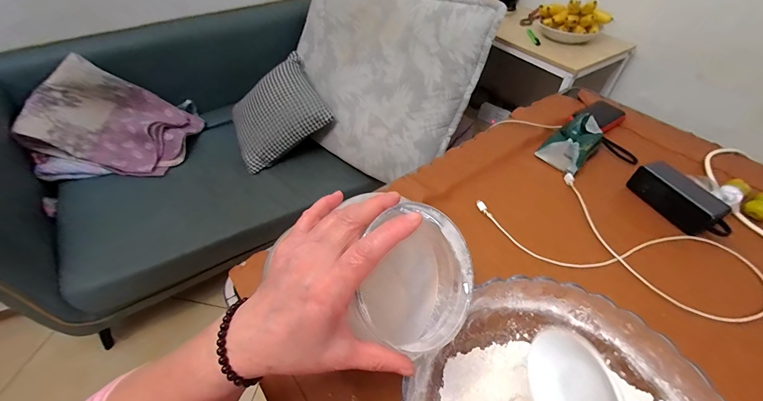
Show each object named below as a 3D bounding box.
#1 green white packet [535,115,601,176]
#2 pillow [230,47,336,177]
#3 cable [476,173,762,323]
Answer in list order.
[{"bbox_3d":[0.379,-0.121,0.643,0.128,0.060,0.083,-37,57,-28],"label":"green white packet"},{"bbox_3d":[-0.408,-0.332,1.224,0.367,0.092,0.340,-36,76,10],"label":"pillow"},{"bbox_3d":[0.367,0.063,0.521,0.391,0.017,0.196,33,60,26],"label":"cable"}]

